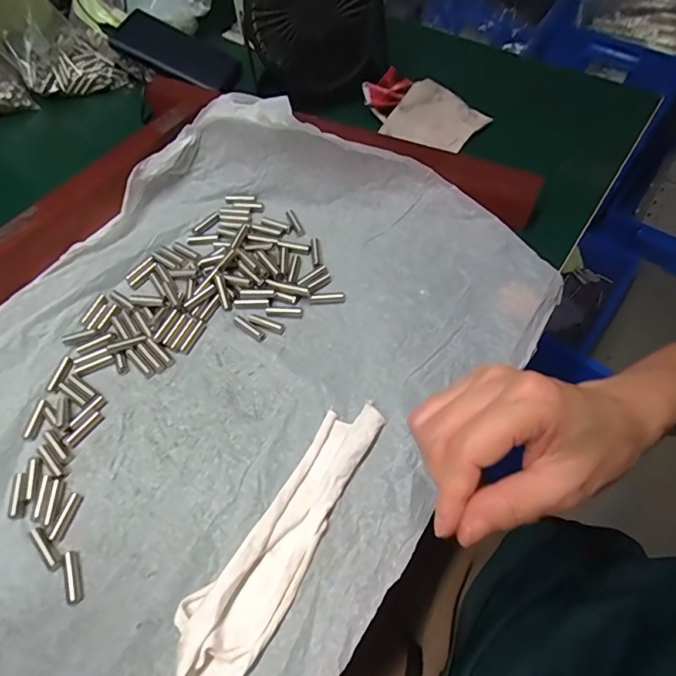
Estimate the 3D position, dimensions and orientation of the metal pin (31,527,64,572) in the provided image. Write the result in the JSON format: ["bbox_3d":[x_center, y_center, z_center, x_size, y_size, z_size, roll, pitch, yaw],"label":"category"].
[{"bbox_3d":[-0.180,0.128,0.280,0.007,0.004,0.031,-39,66,-20],"label":"metal pin"}]

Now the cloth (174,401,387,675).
[{"bbox_3d":[-0.028,0.114,0.269,0.047,0.014,0.174,32,65,18],"label":"cloth"}]

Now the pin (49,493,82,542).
[{"bbox_3d":[-0.172,0.113,0.290,0.007,0.004,0.029,11,60,7],"label":"pin"}]

